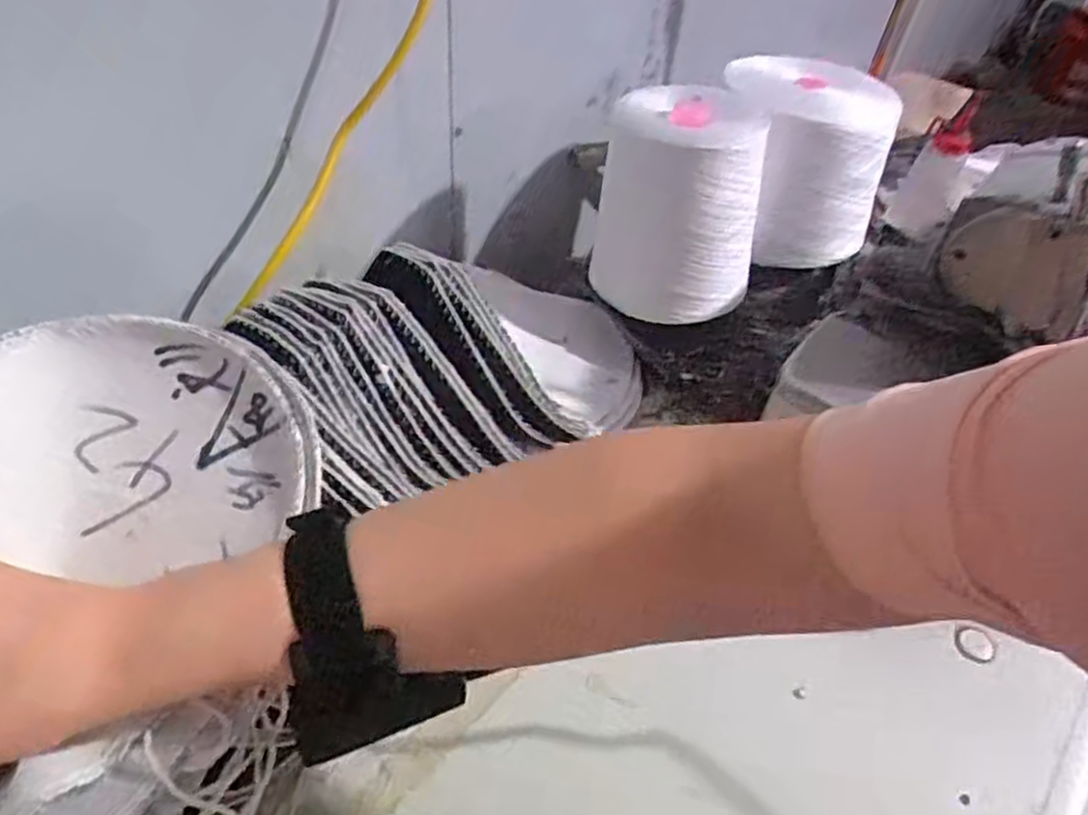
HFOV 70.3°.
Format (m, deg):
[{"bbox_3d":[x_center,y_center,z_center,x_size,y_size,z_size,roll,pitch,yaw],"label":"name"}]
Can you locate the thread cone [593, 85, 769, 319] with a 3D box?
[{"bbox_3d":[0.122,-0.168,0.642,0.133,0.154,0.121,20,50,11],"label":"thread cone"}]

